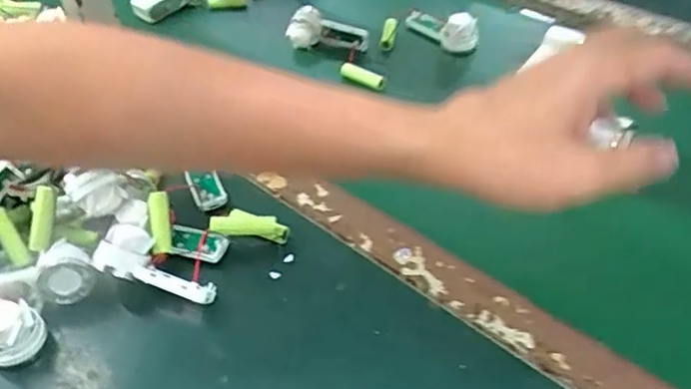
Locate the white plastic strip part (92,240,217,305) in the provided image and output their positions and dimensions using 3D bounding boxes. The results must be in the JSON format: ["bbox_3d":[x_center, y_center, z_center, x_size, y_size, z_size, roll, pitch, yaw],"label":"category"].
[{"bbox_3d":[-0.140,0.058,0.446,0.092,0.014,0.020,21,48,2],"label":"white plastic strip part"}]

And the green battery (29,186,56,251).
[{"bbox_3d":[-0.238,0.018,0.473,0.015,0.051,0.012,12,7,15],"label":"green battery"}]

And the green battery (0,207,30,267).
[{"bbox_3d":[-0.257,0.033,0.465,0.014,0.048,0.014,-27,11,-22],"label":"green battery"}]

